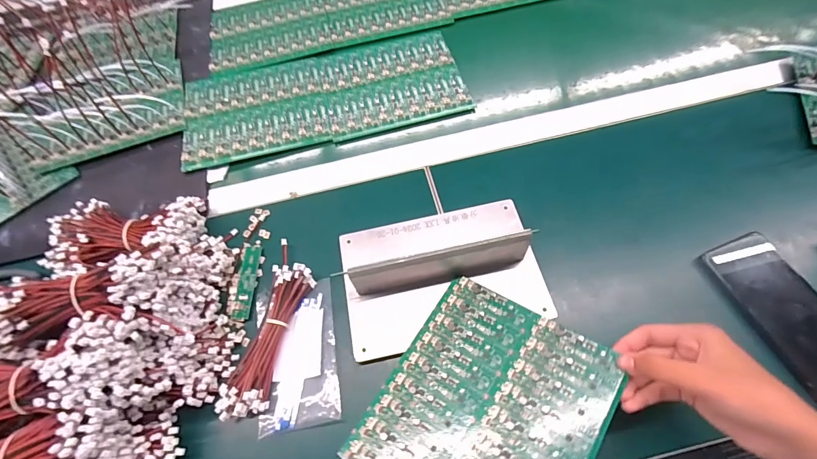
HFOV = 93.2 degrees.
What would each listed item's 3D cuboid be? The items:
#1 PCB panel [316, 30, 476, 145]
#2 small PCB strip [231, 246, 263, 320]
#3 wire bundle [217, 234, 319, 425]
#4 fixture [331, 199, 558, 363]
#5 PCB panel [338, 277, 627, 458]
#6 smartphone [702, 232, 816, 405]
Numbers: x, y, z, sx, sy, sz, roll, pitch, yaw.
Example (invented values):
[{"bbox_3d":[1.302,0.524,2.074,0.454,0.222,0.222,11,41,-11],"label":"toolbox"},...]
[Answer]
[{"bbox_3d":[-0.025,-0.215,0.561,0.194,0.007,0.175,-15,62,-3],"label":"PCB panel"},{"bbox_3d":[-0.178,0.057,0.428,0.018,0.006,0.085,-2,61,4],"label":"small PCB strip"},{"bbox_3d":[-0.140,0.098,0.394,0.047,0.021,0.171,11,62,11],"label":"wire bundle"},{"bbox_3d":[0.032,0.037,0.386,0.199,0.064,0.140,-12,62,-2],"label":"fixture"},{"bbox_3d":[0.061,0.152,0.323,0.168,0.005,0.195,25,69,31],"label":"PCB panel"},{"bbox_3d":[0.356,0.076,0.364,0.071,0.011,0.151,-28,62,2],"label":"smartphone"}]

